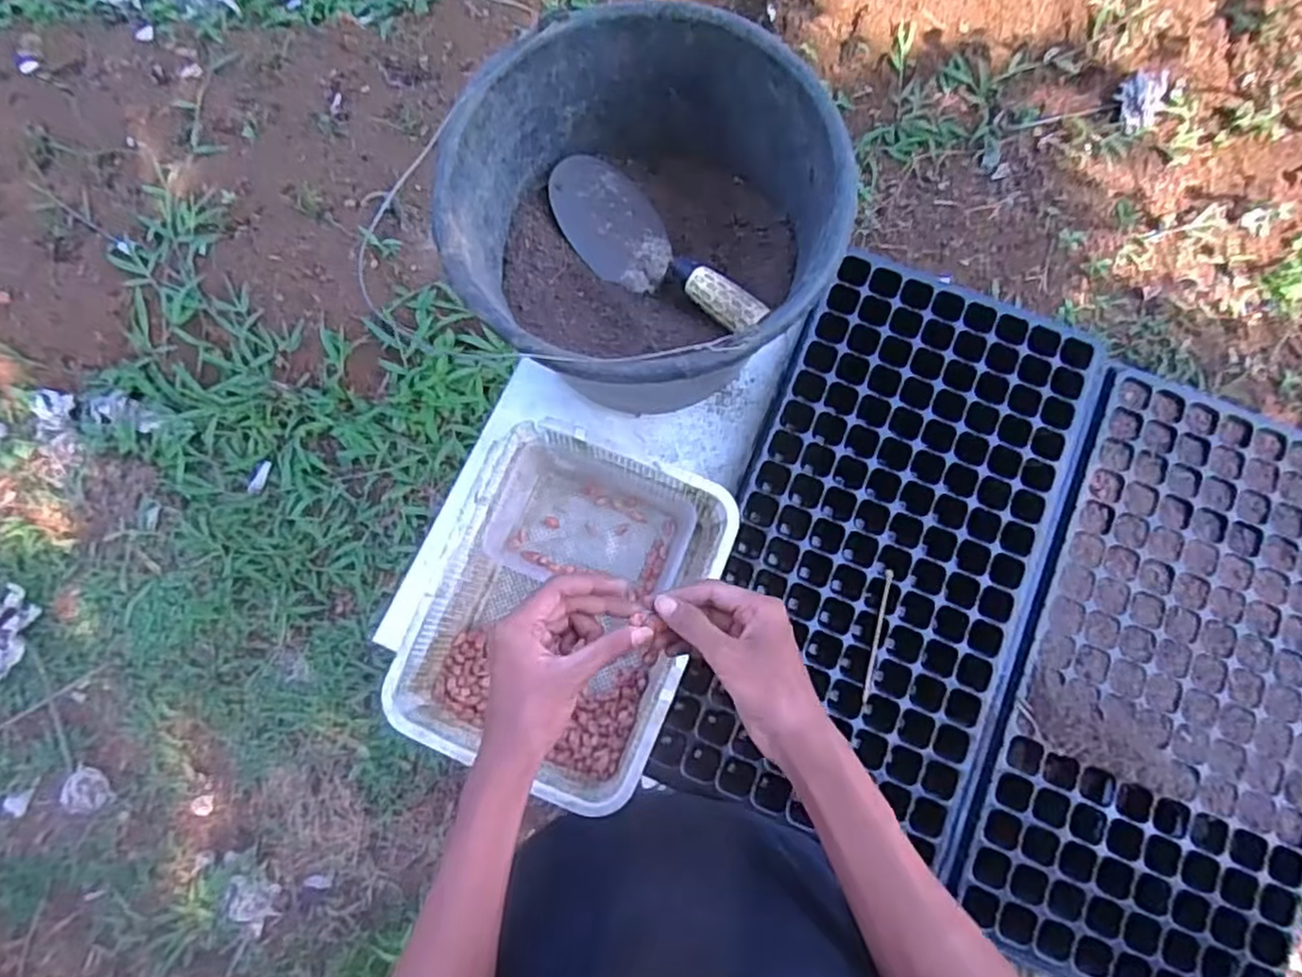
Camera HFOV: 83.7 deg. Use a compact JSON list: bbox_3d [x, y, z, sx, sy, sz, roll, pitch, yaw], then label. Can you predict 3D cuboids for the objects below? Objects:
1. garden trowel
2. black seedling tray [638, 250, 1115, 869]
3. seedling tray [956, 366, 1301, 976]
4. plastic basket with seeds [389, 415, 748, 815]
[{"bbox_3d":[0.003,-0.201,0.630,0.228,0.054,0.079,42,85,17],"label":"garden trowel"},{"bbox_3d":[0.209,0.049,0.654,0.264,0.057,0.499,22,84,3],"label":"black seedling tray"},{"bbox_3d":[0.452,0.166,0.614,0.258,0.039,0.505,21,77,6],"label":"seedling tray"},{"bbox_3d":[-0.072,0.101,0.634,0.217,0.089,0.278,22,77,7],"label":"plastic basket with seeds"}]

